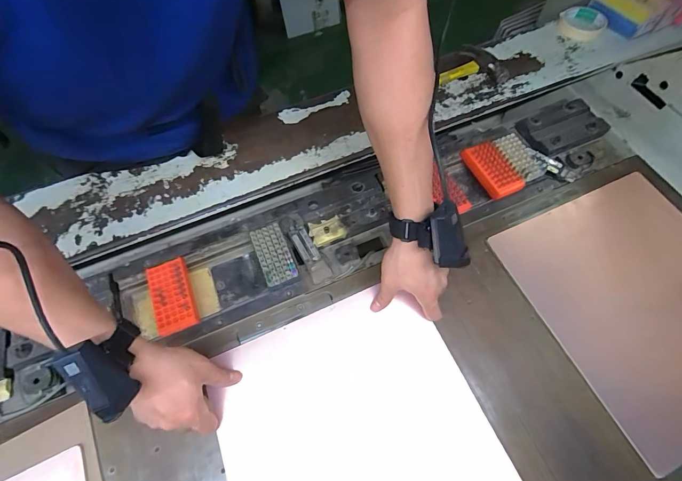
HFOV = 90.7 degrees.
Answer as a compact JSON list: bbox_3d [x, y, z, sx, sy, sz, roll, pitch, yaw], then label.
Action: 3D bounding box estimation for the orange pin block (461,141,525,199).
[{"bbox_3d":[0.276,-0.132,0.611,0.057,0.023,0.113,-23,66,-10],"label":"orange pin block"}]

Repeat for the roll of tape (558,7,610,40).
[{"bbox_3d":[0.506,-0.459,0.710,0.089,0.022,0.093,0,64,1],"label":"roll of tape"}]

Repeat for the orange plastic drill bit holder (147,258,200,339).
[{"bbox_3d":[-0.255,0.084,0.514,0.058,0.019,0.115,-23,66,-10],"label":"orange plastic drill bit holder"}]

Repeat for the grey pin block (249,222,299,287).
[{"bbox_3d":[-0.109,0.025,0.548,0.050,0.022,0.100,-22,66,-9],"label":"grey pin block"}]

